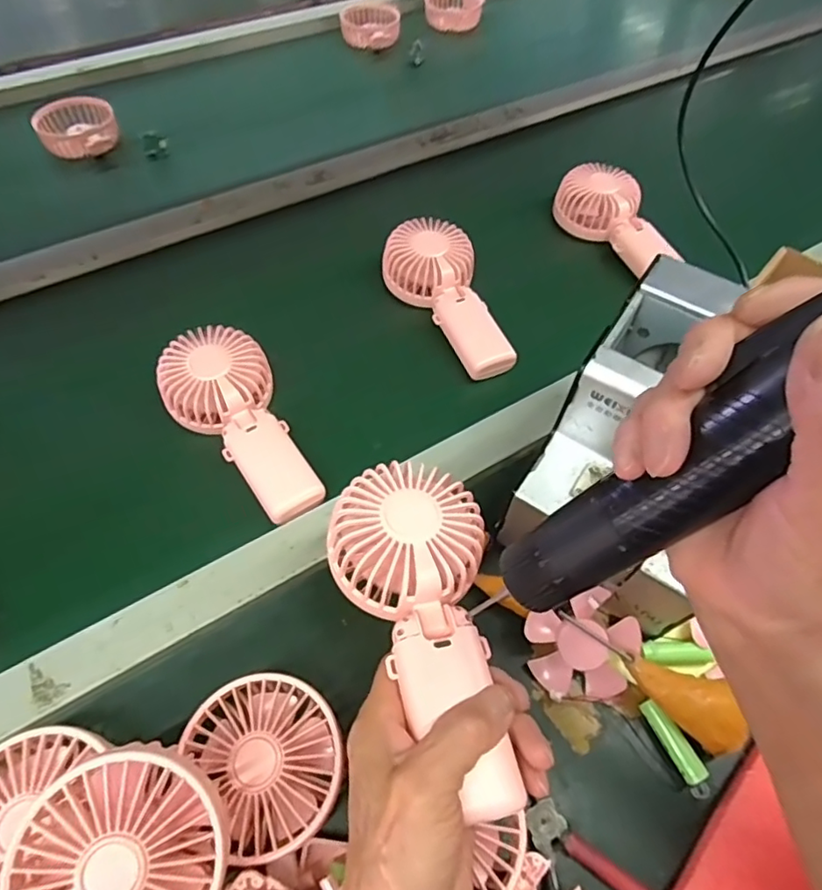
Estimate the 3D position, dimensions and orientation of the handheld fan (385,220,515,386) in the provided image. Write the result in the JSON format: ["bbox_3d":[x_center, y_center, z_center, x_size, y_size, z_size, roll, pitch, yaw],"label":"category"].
[{"bbox_3d":[0.040,-0.139,0.545,0.080,0.033,0.177,-24,73,-16],"label":"handheld fan"}]

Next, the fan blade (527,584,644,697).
[{"bbox_3d":[0.114,0.133,0.374,0.071,0.016,0.065,-25,85,1],"label":"fan blade"}]

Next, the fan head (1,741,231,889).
[{"bbox_3d":[-0.127,0.185,0.260,0.081,0.040,0.086,-31,81,-14],"label":"fan head"}]

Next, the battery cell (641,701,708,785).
[{"bbox_3d":[0.161,0.181,0.350,0.013,0.012,0.049,-24,61,-16],"label":"battery cell"}]

